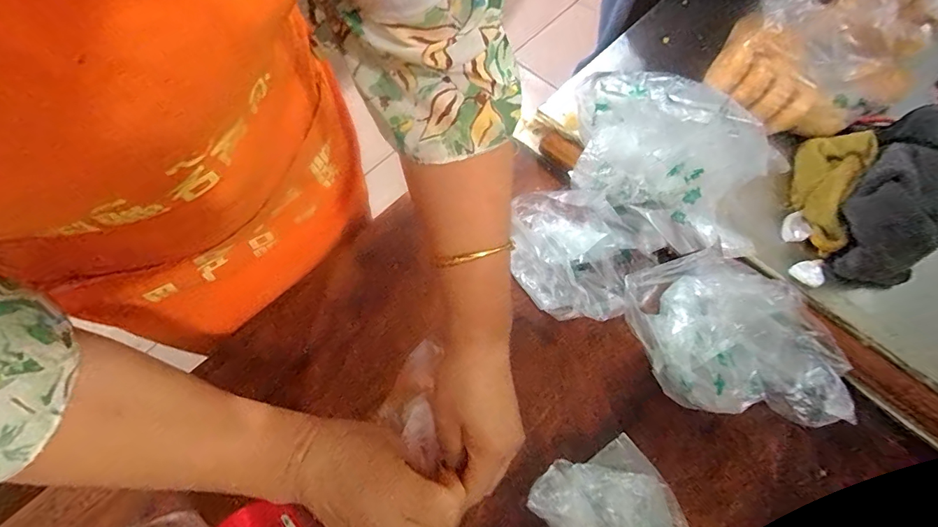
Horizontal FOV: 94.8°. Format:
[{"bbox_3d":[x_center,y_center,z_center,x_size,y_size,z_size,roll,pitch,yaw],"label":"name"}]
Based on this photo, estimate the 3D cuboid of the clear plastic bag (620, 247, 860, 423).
[{"bbox_3d":[0.269,0.082,0.451,0.158,0.075,0.208,-30,70,-11],"label":"clear plastic bag"}]

